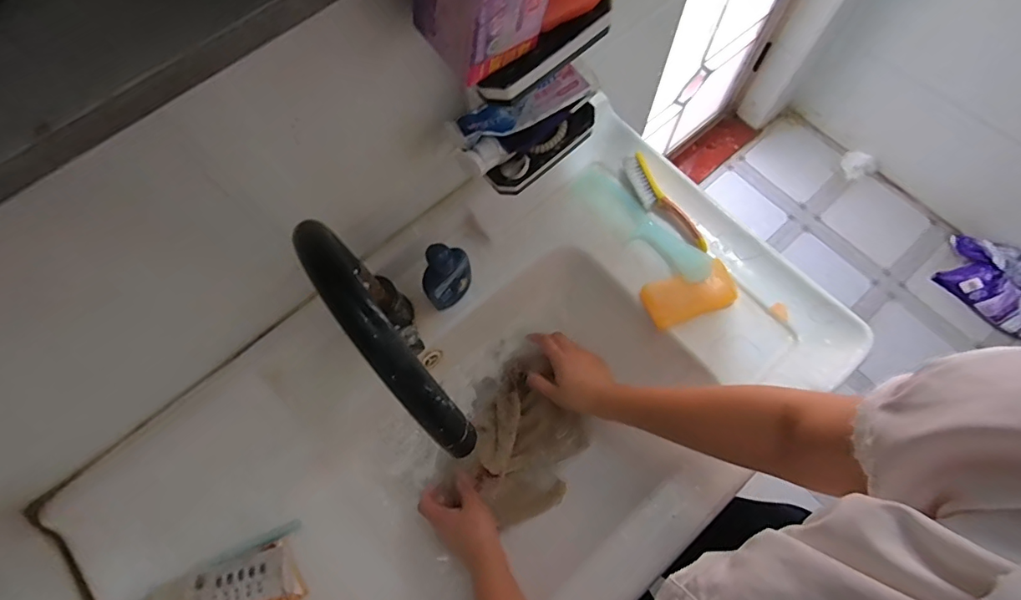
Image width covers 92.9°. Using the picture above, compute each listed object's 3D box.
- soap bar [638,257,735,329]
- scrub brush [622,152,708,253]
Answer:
[{"bbox_3d":[0.218,-0.006,0.591,0.110,0.015,0.058,-20,71,-5],"label":"soap bar"},{"bbox_3d":[0.191,-0.121,0.614,0.030,0.024,0.152,-30,72,-8],"label":"scrub brush"}]

